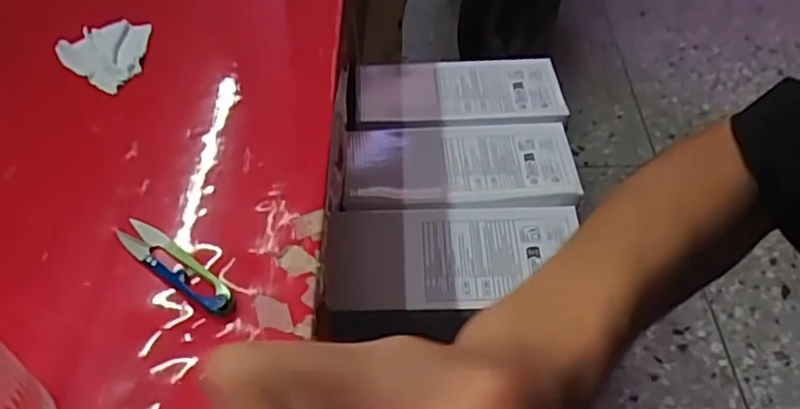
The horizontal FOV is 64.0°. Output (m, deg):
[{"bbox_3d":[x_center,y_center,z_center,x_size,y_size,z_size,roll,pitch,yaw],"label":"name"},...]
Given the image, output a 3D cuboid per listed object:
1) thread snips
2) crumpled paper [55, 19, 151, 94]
[{"bbox_3d":[-0.137,0.037,0.388,0.098,0.008,0.021,32,56,26],"label":"thread snips"},{"bbox_3d":[-0.239,-0.119,0.510,0.069,0.010,0.065,8,66,11],"label":"crumpled paper"}]

